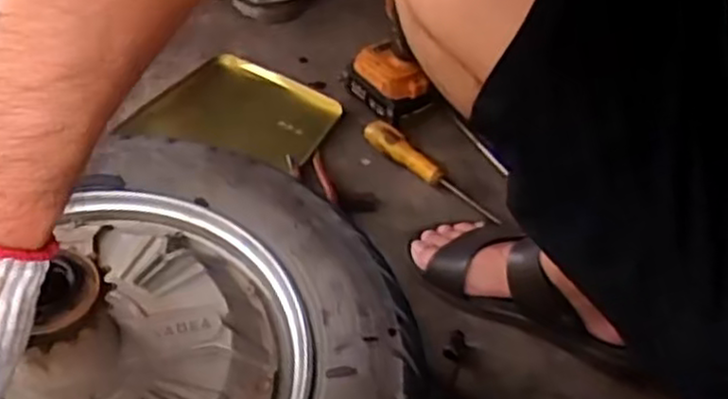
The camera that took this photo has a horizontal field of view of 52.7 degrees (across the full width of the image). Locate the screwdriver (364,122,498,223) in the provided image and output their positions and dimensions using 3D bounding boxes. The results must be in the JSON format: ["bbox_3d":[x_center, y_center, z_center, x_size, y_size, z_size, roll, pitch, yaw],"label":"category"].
[{"bbox_3d":[0.073,-0.033,0.831,0.180,0.036,0.024,33,52,24],"label":"screwdriver"}]

